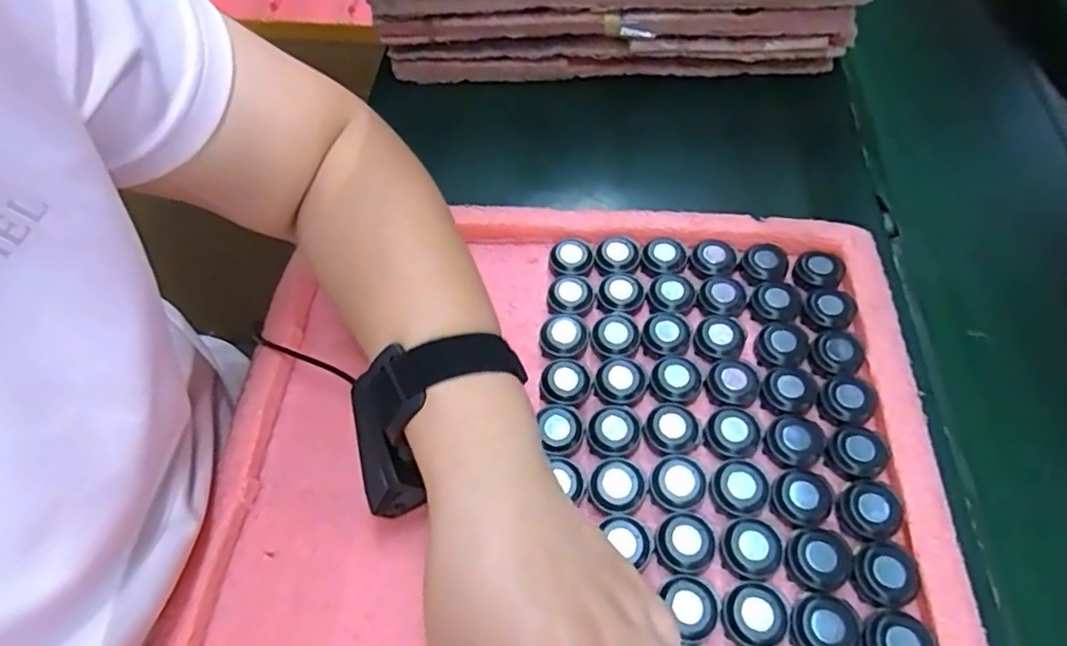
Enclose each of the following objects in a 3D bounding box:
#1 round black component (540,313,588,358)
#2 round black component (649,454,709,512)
[{"bbox_3d":[0.020,0.009,0.383,0.026,0.017,0.028,-2,57,3],"label":"round black component"},{"bbox_3d":[0.076,0.085,0.330,0.030,0.010,0.027,-39,62,-20],"label":"round black component"}]

